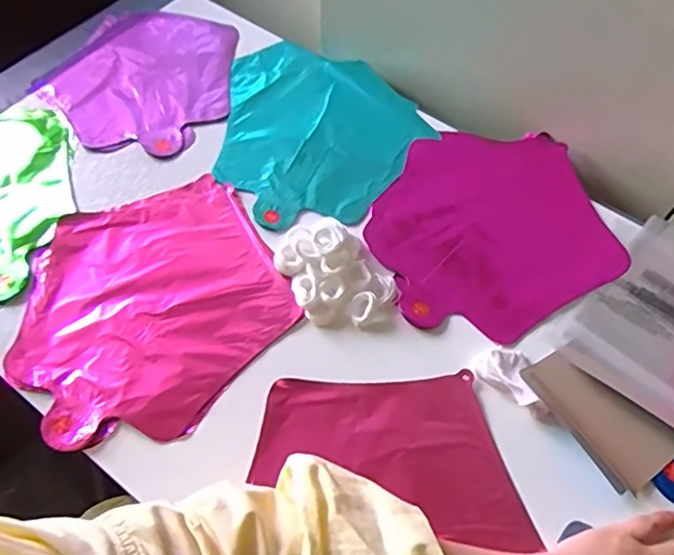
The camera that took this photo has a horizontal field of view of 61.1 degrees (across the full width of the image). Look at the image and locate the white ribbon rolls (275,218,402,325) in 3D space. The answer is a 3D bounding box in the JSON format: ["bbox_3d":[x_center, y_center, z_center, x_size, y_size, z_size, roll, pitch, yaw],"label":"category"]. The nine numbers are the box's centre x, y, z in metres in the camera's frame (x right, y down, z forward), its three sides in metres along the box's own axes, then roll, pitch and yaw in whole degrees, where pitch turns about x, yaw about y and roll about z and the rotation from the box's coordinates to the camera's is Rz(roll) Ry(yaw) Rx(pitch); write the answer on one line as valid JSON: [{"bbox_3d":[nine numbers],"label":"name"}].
[{"bbox_3d":[-0.003,-0.006,0.505,0.080,0.035,0.107,-35,66,-21],"label":"white ribbon rolls"}]

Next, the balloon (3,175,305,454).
[{"bbox_3d":[-0.164,0.023,0.500,0.223,0.009,0.224,-24,63,-17],"label":"balloon"}]

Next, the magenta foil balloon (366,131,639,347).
[{"bbox_3d":[0.147,-0.054,0.559,0.225,0.008,0.228,-14,61,-11],"label":"magenta foil balloon"}]

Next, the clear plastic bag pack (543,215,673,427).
[{"bbox_3d":[0.298,0.028,0.517,0.132,0.011,0.199,38,64,18],"label":"clear plastic bag pack"}]

